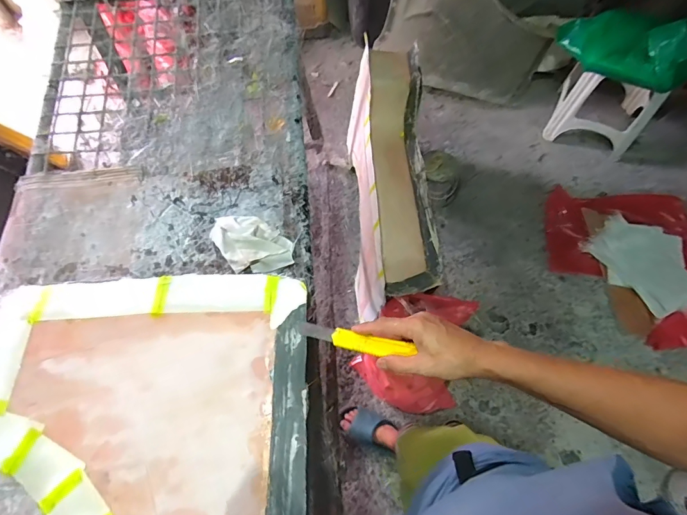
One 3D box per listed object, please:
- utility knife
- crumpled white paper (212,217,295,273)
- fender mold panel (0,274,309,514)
[{"bbox_3d":[0.013,0.105,0.491,0.144,0.011,0.021,9,65,15],"label":"utility knife"},{"bbox_3d":[-0.181,-0.032,0.765,0.118,0.030,0.153,-33,69,-13],"label":"crumpled white paper"},{"bbox_3d":[-0.210,0.447,0.382,0.557,0.032,0.934,-4,65,-1],"label":"fender mold panel"}]

